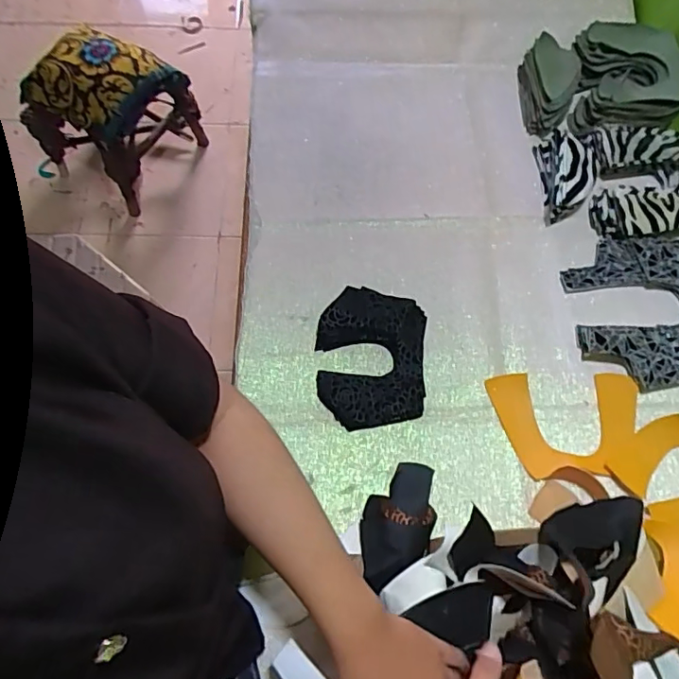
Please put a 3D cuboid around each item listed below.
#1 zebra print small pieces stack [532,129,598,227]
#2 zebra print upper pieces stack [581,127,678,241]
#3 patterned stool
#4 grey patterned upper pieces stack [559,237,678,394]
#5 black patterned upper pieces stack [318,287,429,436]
[{"bbox_3d":[0.310,-0.223,0.715,0.071,0.056,0.134,0,70,-1],"label":"zebra print small pieces stack"},{"bbox_3d":[0.406,-0.209,0.711,0.139,0.040,0.165,2,70,-1],"label":"zebra print upper pieces stack"},{"bbox_3d":[-0.613,-0.617,1.439,0.340,0.342,0.321,30,72,9],"label":"patterned stool"},{"bbox_3d":[0.382,-0.037,0.657,0.182,0.036,0.190,-4,70,-3],"label":"grey patterned upper pieces stack"},{"bbox_3d":[0.036,0.020,0.631,0.121,0.030,0.162,4,70,0],"label":"black patterned upper pieces stack"}]

